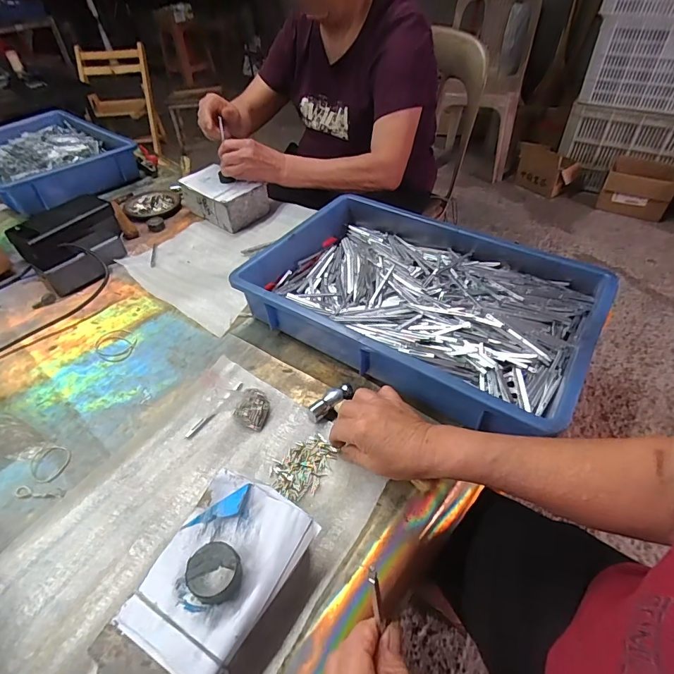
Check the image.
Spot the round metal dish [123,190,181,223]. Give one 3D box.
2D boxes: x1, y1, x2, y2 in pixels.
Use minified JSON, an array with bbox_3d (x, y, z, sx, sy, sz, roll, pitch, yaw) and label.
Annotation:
[{"bbox_3d":[-0.383,-0.272,0.829,0.111,0.014,0.126,-8,46,-5],"label":"round metal dish"}]

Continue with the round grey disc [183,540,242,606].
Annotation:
[{"bbox_3d":[-0.094,0.181,0.308,0.038,0.020,0.038,-1,45,1],"label":"round grey disc"}]

